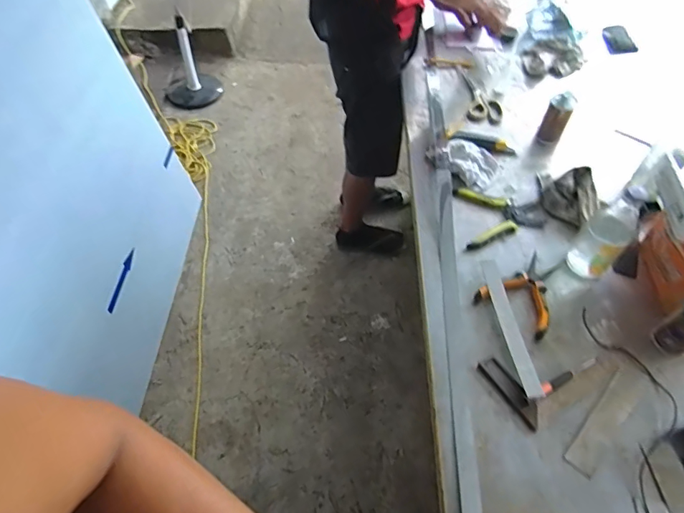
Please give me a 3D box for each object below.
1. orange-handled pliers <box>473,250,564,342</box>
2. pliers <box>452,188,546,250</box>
[{"bbox_3d":[0.294,0.046,0.723,0.113,0.015,0.147,32,61,22],"label":"orange-handled pliers"},{"bbox_3d":[0.286,-0.067,0.808,0.149,0.012,0.130,0,54,1],"label":"pliers"}]

